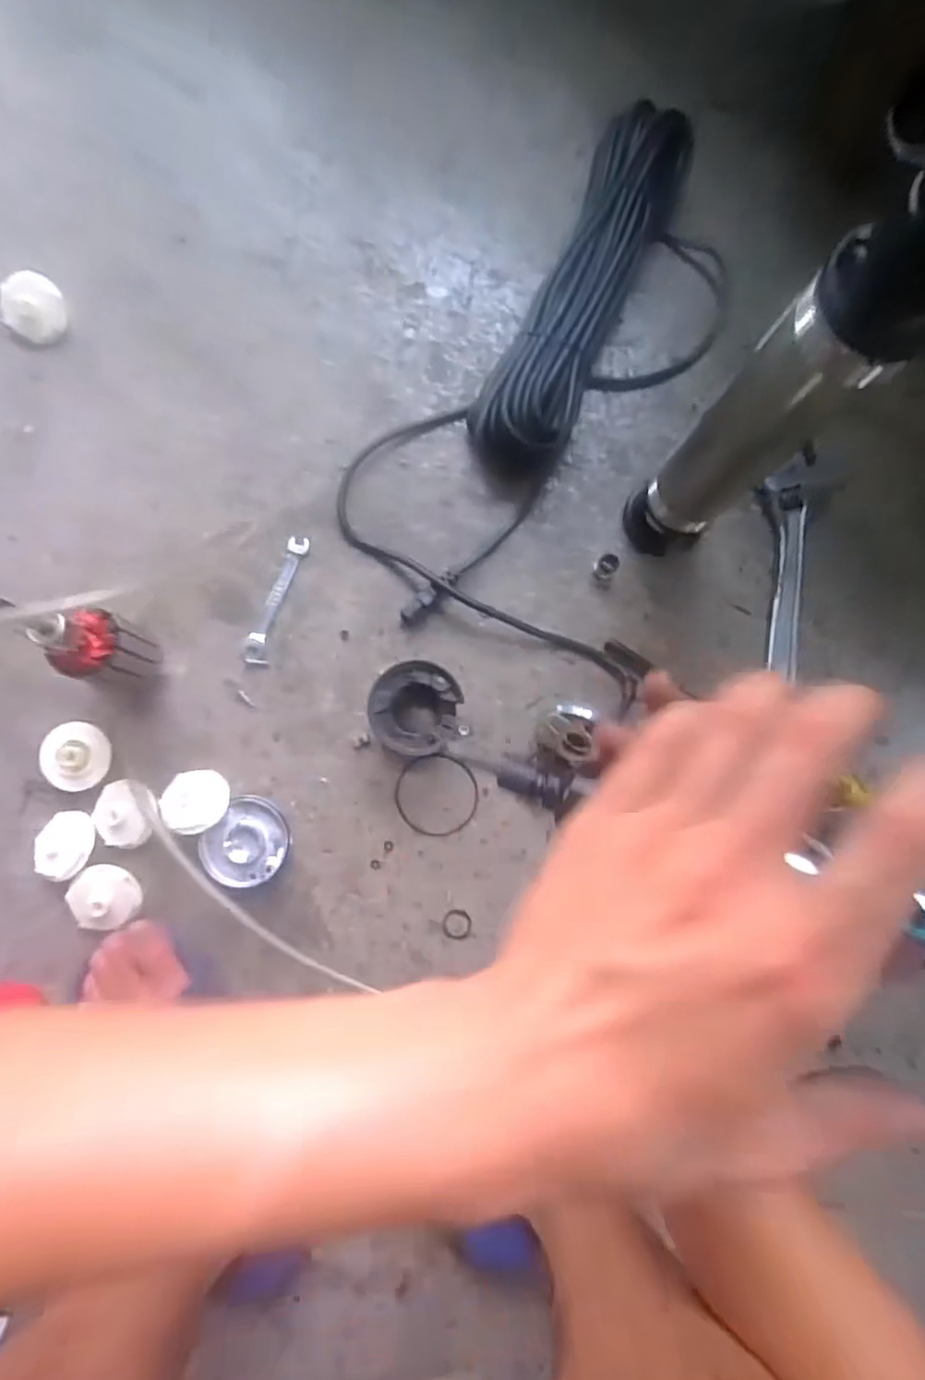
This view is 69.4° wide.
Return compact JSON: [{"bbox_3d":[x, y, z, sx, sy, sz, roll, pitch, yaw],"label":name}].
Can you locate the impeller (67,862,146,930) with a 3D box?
[{"bbox_3d":[-0.289,0.169,0.544,0.051,0.022,0.050,1,82,-3],"label":"impeller"}]

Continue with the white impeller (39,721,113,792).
[{"bbox_3d":[-0.324,0.056,0.561,0.053,0.017,0.056,1,82,-3],"label":"white impeller"}]

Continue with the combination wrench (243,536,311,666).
[{"bbox_3d":[-0.168,-0.081,0.601,0.024,0.004,0.121,18,81,-1],"label":"combination wrench"}]

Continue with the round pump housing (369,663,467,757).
[{"bbox_3d":[-0.040,0.018,0.561,0.070,0.070,0.073,27,81,1],"label":"round pump housing"}]

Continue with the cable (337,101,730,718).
[{"bbox_3d":[0.084,-0.298,0.619,0.295,0.055,0.526,17,81,-1],"label":"cable"}]

